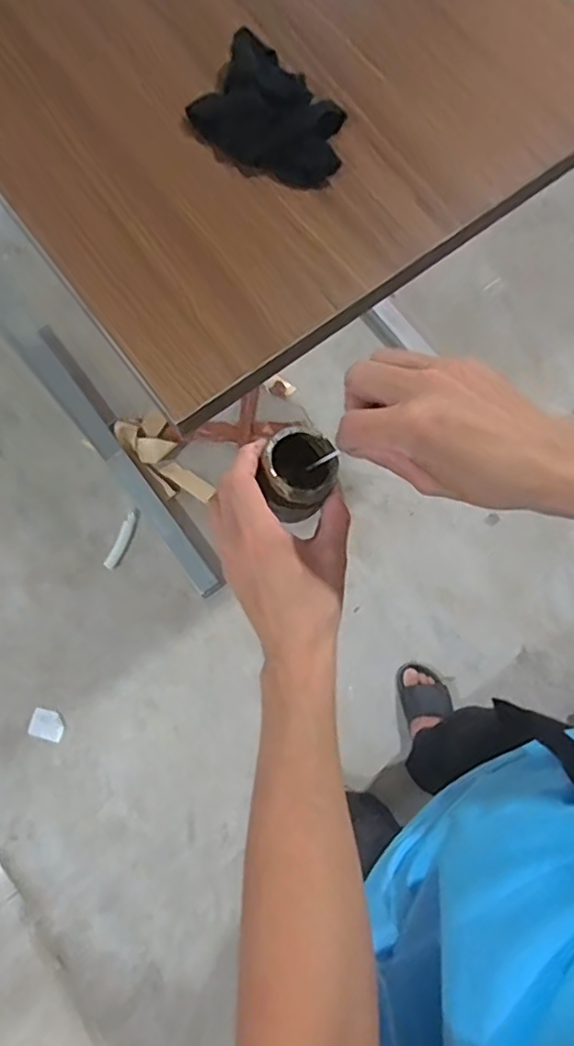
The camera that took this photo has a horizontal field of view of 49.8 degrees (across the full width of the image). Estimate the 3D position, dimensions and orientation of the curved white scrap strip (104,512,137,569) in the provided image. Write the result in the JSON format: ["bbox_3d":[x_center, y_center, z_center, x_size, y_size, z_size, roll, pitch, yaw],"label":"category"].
[{"bbox_3d":[-0.375,0.040,1.405,0.028,0.011,0.138,18,67,4],"label":"curved white scrap strip"}]

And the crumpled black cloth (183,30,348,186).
[{"bbox_3d":[-0.014,-0.447,0.675,0.179,0.048,0.129,40,79,8],"label":"crumpled black cloth"}]

